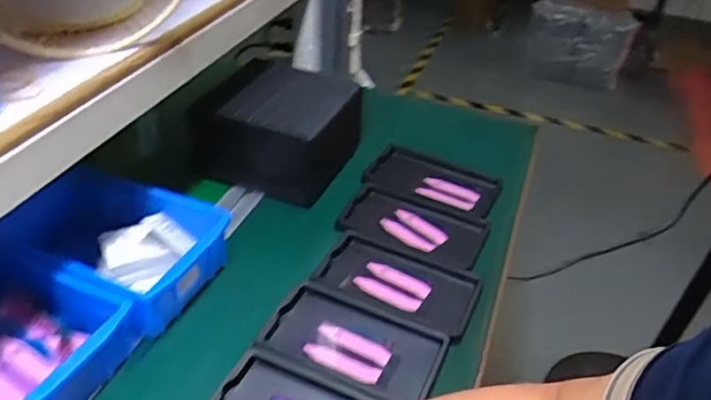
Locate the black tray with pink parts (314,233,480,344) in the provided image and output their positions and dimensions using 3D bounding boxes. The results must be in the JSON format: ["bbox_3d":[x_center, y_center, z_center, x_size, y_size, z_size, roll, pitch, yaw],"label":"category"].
[{"bbox_3d":[0.043,0.088,0.649,0.162,0.025,0.101,18,39,18],"label":"black tray with pink parts"}]

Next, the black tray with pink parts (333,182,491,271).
[{"bbox_3d":[0.067,0.029,0.713,0.159,0.014,0.098,19,39,19],"label":"black tray with pink parts"}]

